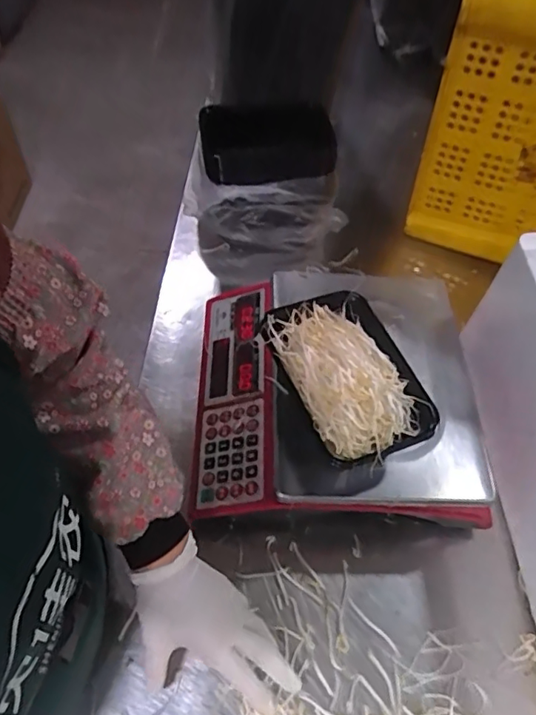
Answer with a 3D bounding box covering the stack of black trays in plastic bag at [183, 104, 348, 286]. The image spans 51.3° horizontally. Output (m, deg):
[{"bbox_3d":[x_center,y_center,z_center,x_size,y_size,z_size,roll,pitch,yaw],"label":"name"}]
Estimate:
[{"bbox_3d":[-0.002,-0.249,0.858,0.238,0.208,0.156,-6,56,-8],"label":"stack of black trays in plastic bag"}]

